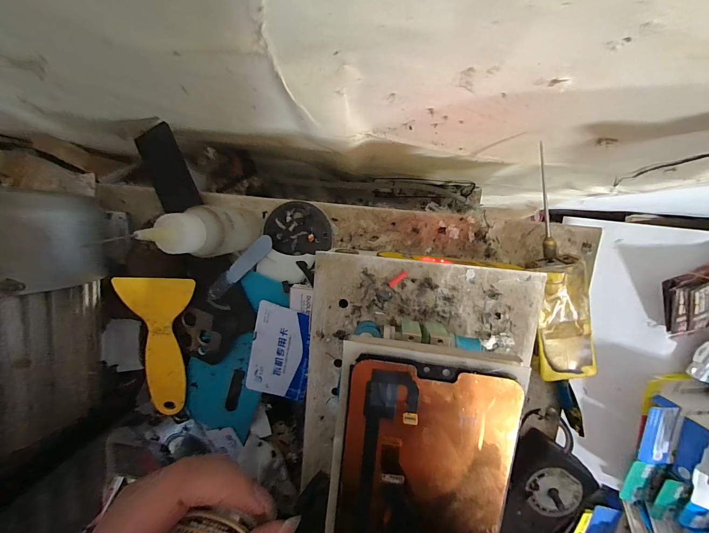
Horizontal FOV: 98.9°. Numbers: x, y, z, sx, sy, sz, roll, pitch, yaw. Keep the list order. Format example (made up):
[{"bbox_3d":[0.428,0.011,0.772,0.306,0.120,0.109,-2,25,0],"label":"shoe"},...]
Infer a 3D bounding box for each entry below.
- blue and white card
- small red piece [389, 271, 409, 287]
[{"bbox_3d":[-0.063,0.074,0.259,0.051,0.004,0.082,14,104,5],"label":"blue and white card"},{"bbox_3d":[0.026,0.008,0.177,0.013,0.004,0.004,-40,93,8],"label":"small red piece"}]

